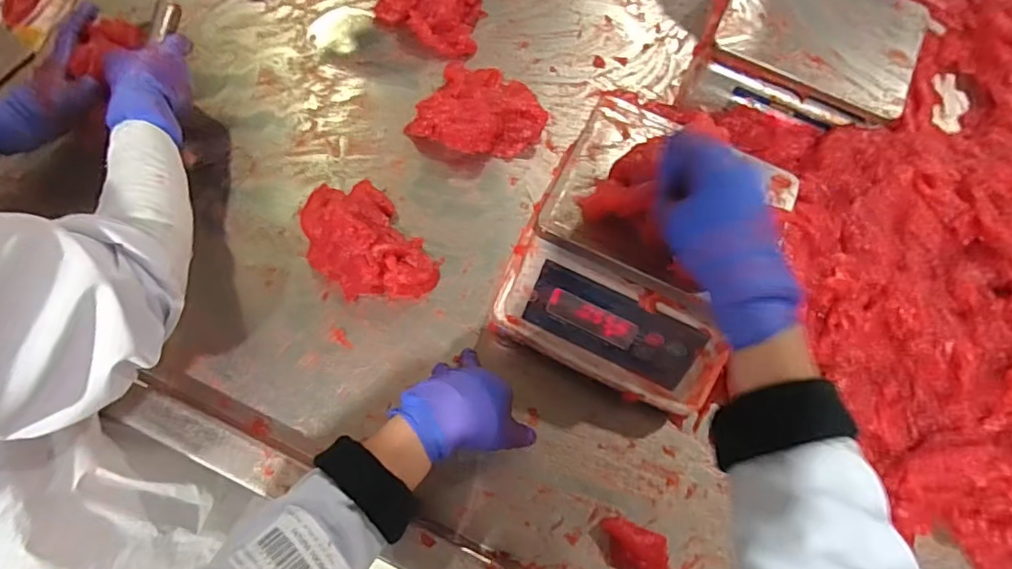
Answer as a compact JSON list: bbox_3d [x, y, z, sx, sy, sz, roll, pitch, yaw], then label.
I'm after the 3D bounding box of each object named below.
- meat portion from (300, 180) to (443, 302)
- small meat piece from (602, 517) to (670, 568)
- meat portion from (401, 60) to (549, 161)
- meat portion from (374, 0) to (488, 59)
[{"bbox_3d":[-0.159,-0.052,0.598,0.110,0.074,0.170,-35,75,-14],"label":"meat portion"},{"bbox_3d":[0.121,0.251,0.518,0.067,0.020,0.046,21,70,5],"label":"small meat piece"},{"bbox_3d":[-0.028,-0.217,0.688,0.148,0.039,0.129,24,71,6],"label":"meat portion"},{"bbox_3d":[-0.100,-0.380,0.747,0.149,0.048,0.115,22,70,6],"label":"meat portion"}]

